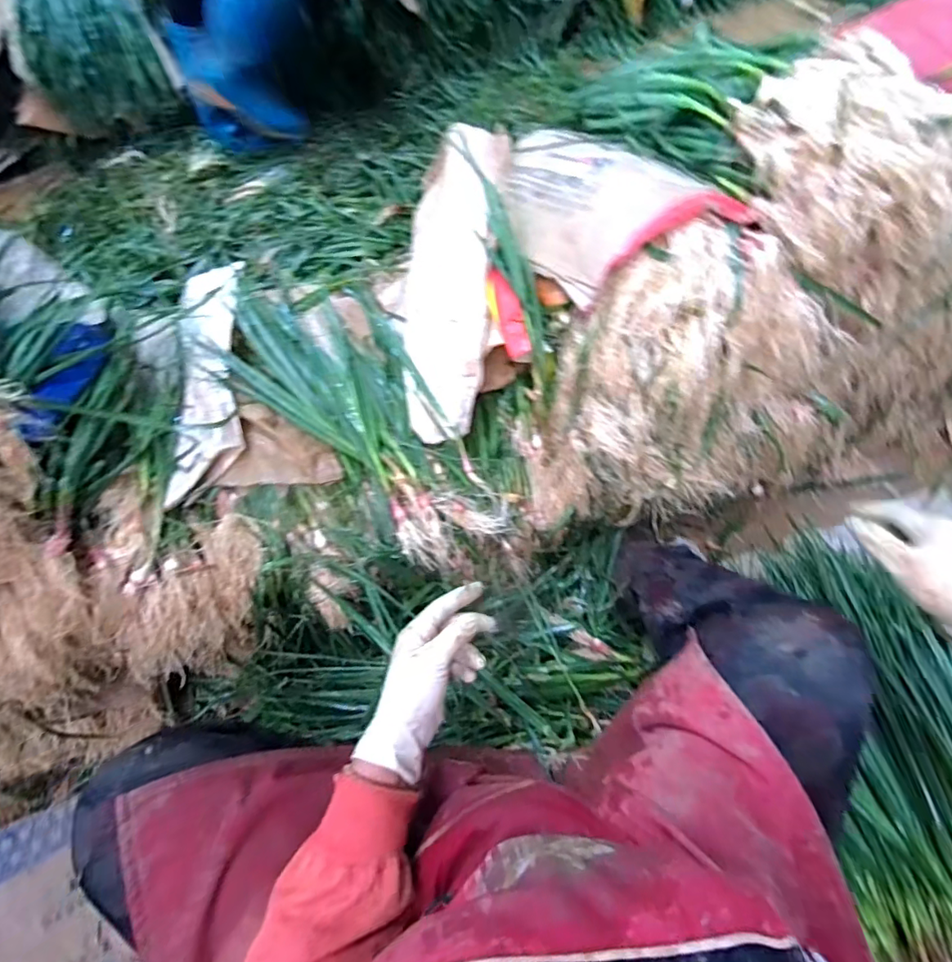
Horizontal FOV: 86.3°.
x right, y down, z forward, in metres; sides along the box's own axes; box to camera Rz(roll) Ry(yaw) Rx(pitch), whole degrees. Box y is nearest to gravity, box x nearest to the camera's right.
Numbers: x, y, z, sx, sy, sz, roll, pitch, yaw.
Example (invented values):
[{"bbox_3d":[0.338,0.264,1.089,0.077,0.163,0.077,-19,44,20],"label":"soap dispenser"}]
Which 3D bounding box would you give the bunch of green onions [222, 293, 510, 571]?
[{"bbox_3d":[-0.172,-0.105,0.726,0.251,0.118,0.511,-25,65,-12],"label":"bunch of green onions"}]

